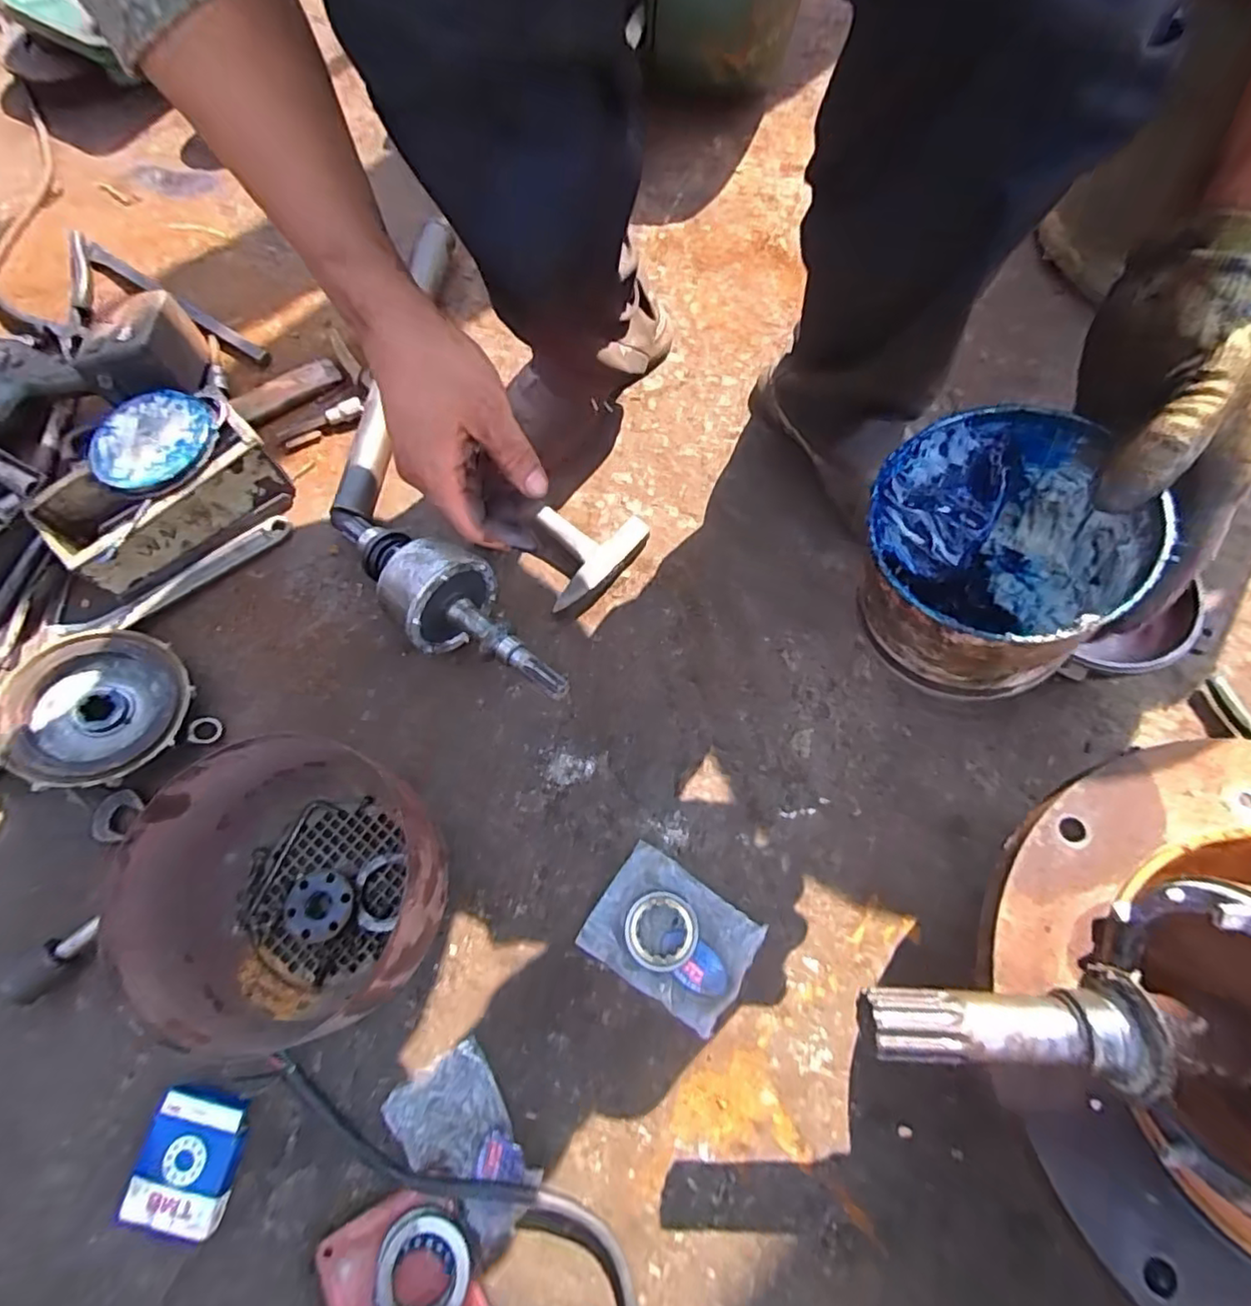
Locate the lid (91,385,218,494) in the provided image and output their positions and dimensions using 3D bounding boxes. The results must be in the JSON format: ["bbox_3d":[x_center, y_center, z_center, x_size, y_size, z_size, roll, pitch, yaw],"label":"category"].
[{"bbox_3d":[-0.452,-0.203,0.608,0.107,0.012,0.112,-1,67,2],"label":"lid"}]

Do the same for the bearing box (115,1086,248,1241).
[{"bbox_3d":[-0.320,0.371,0.465,0.069,0.023,0.084,8,69,3],"label":"bearing box"}]

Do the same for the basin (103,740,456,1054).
[{"bbox_3d":[-0.257,0.182,0.490,0.198,0.113,0.203,0,69,0],"label":"basin"}]

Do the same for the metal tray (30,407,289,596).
[{"bbox_3d":[-0.461,-0.159,0.643,0.205,0.082,0.114,-42,74,-14],"label":"metal tray"}]

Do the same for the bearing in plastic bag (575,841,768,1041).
[{"bbox_3d":[0.038,0.231,0.523,0.126,0.017,0.095,32,73,11],"label":"bearing in plastic bag"}]

